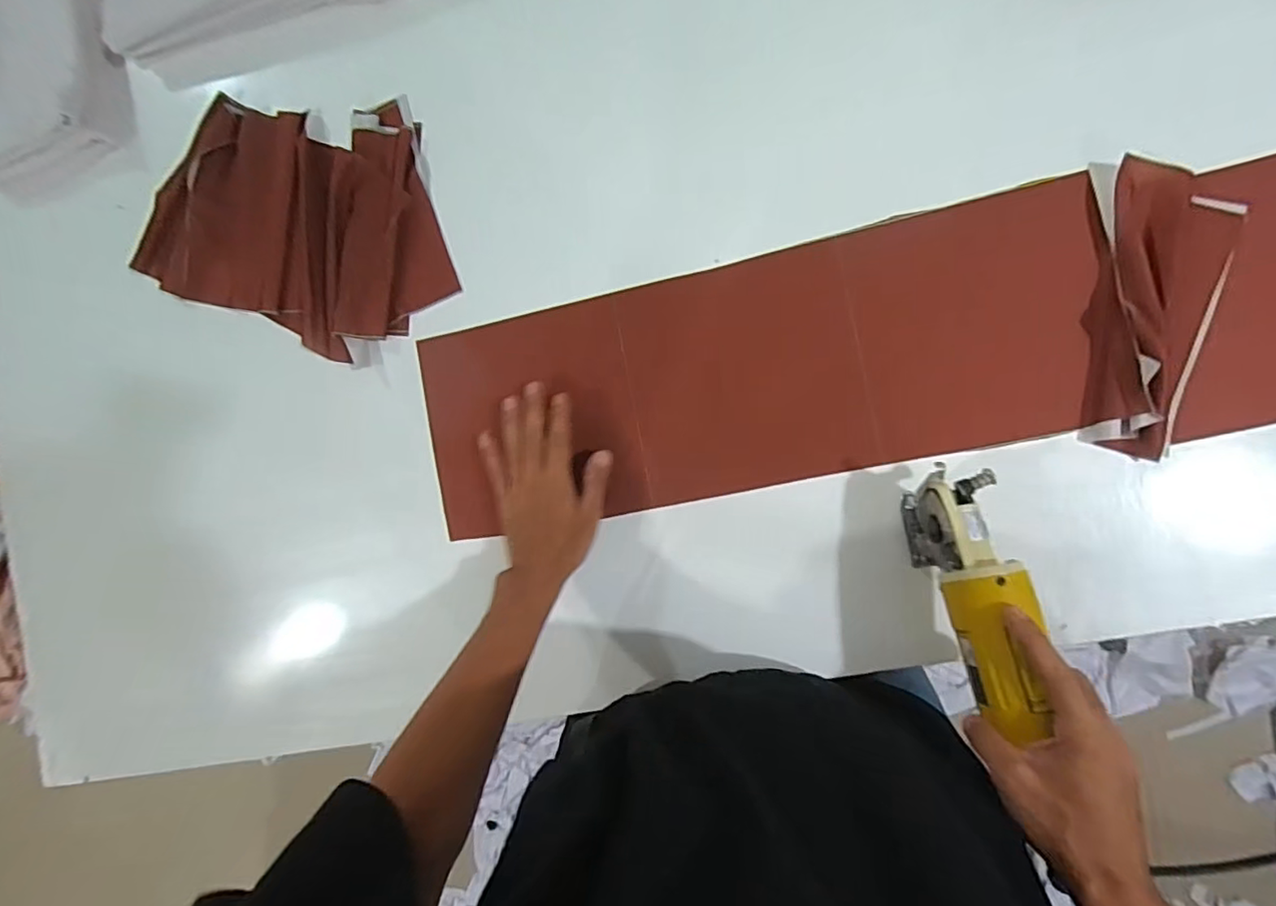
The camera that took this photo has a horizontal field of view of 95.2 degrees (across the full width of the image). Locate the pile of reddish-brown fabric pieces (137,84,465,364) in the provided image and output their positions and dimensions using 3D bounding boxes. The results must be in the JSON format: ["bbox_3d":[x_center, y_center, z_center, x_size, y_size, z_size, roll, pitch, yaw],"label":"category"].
[{"bbox_3d":[-0.364,-0.241,0.621,0.342,0.023,0.246,6,91,9],"label":"pile of reddish-brown fabric pieces"}]

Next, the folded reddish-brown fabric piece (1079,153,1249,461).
[{"bbox_3d":[0.432,-0.120,0.477,0.104,0.025,0.241,3,91,10],"label":"folded reddish-brown fabric piece"}]

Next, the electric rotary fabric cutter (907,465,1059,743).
[{"bbox_3d":[0.266,0.111,0.450,0.058,0.079,0.189,-11,62,9],"label":"electric rotary fabric cutter"}]

